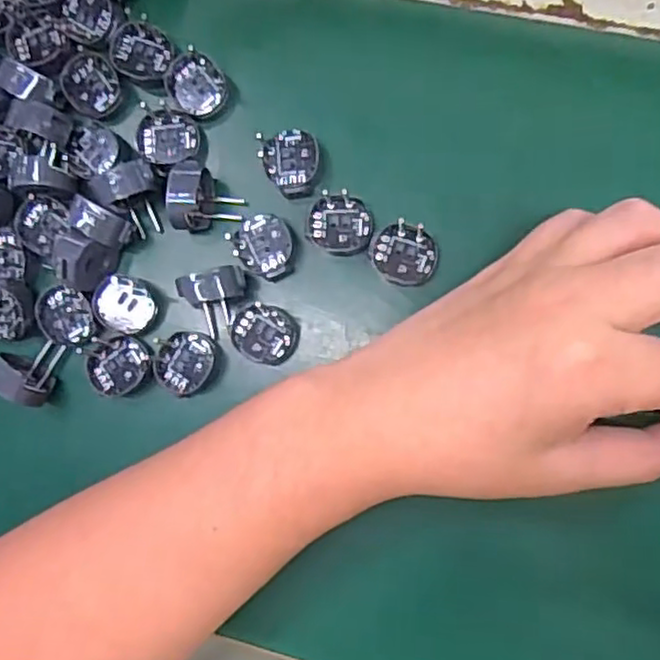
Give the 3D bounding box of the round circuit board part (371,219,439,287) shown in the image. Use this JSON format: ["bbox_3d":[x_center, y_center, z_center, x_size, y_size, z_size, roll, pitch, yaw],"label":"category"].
[{"bbox_3d":[0.032,-0.032,0.302,0.026,0.012,0.028,0,88,8],"label":"round circuit board part"}]

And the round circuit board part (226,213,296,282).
[{"bbox_3d":[-0.028,-0.038,0.308,0.030,0.010,0.025,32,92,8],"label":"round circuit board part"}]

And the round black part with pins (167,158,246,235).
[{"bbox_3d":[-0.055,-0.059,0.306,0.027,0.020,0.030,2,88,7],"label":"round black part with pins"}]

